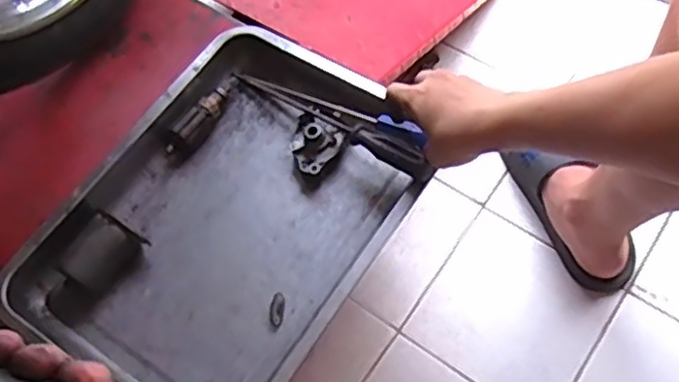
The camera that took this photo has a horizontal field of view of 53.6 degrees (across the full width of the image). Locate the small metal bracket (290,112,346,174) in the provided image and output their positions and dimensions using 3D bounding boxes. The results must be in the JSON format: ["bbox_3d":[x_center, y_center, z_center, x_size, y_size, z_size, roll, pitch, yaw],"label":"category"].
[{"bbox_3d":[-0.027,-0.048,0.694,0.057,0.038,0.061,33,70,18],"label":"small metal bracket"}]

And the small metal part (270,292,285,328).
[{"bbox_3d":[-0.059,0.110,0.625,0.013,0.009,0.034,0,65,4],"label":"small metal part"}]

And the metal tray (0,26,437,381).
[{"bbox_3d":[-0.106,0.026,0.658,0.287,0.063,0.387,30,71,16],"label":"metal tray"}]

